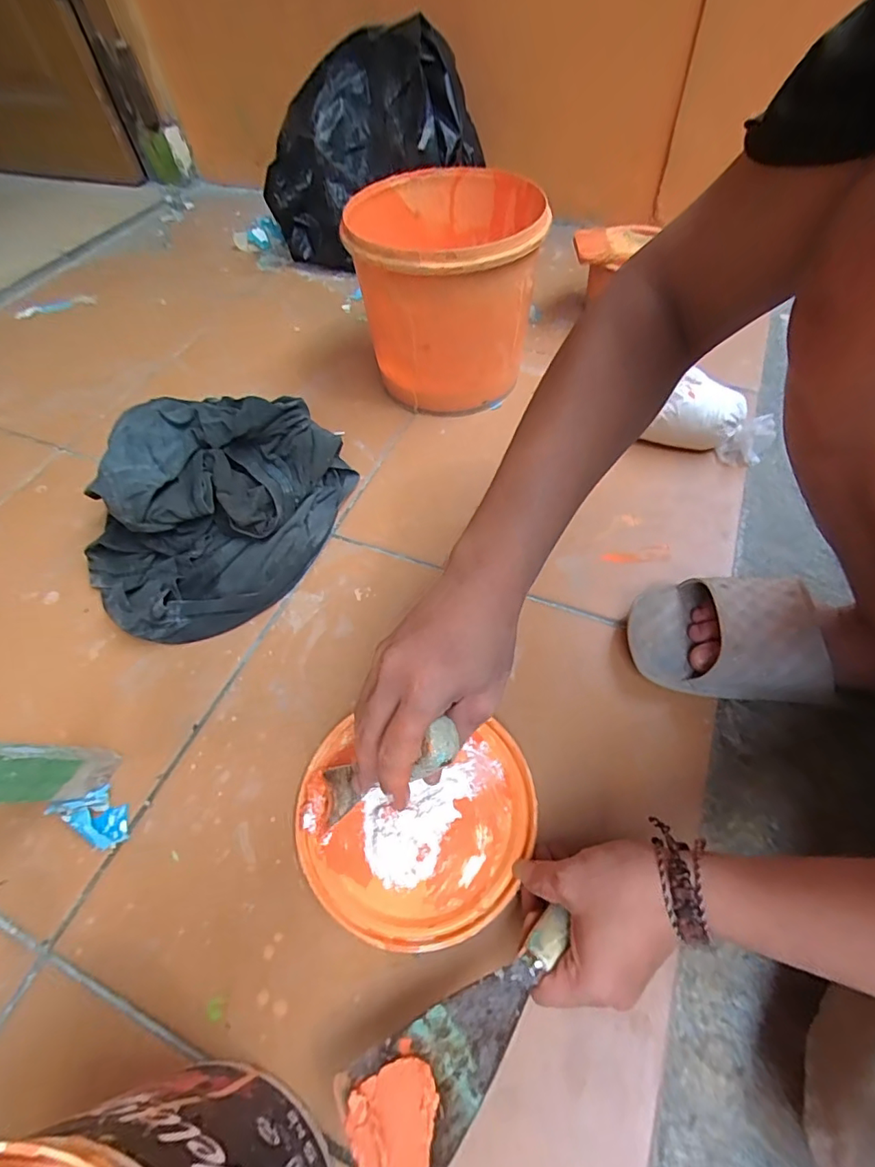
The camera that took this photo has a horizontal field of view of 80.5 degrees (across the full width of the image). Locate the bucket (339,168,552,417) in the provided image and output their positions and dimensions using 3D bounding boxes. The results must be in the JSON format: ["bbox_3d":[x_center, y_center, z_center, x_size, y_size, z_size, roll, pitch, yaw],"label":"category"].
[{"bbox_3d":[0.010,-0.355,0.627,0.218,0.185,0.233,1,57,5],"label":"bucket"}]

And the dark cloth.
[{"bbox_3d":[-0.230,-0.081,0.528,0.228,0.090,0.278,7,58,9],"label":"dark cloth"}]

